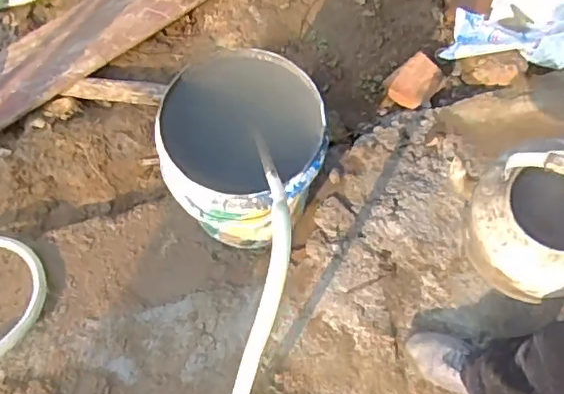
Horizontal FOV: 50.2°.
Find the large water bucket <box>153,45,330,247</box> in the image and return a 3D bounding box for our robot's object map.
[{"bbox_3d":[-0.076,-0.060,1.246,0.301,0.376,0.295,0,69,0],"label":"large water bucket"}]

